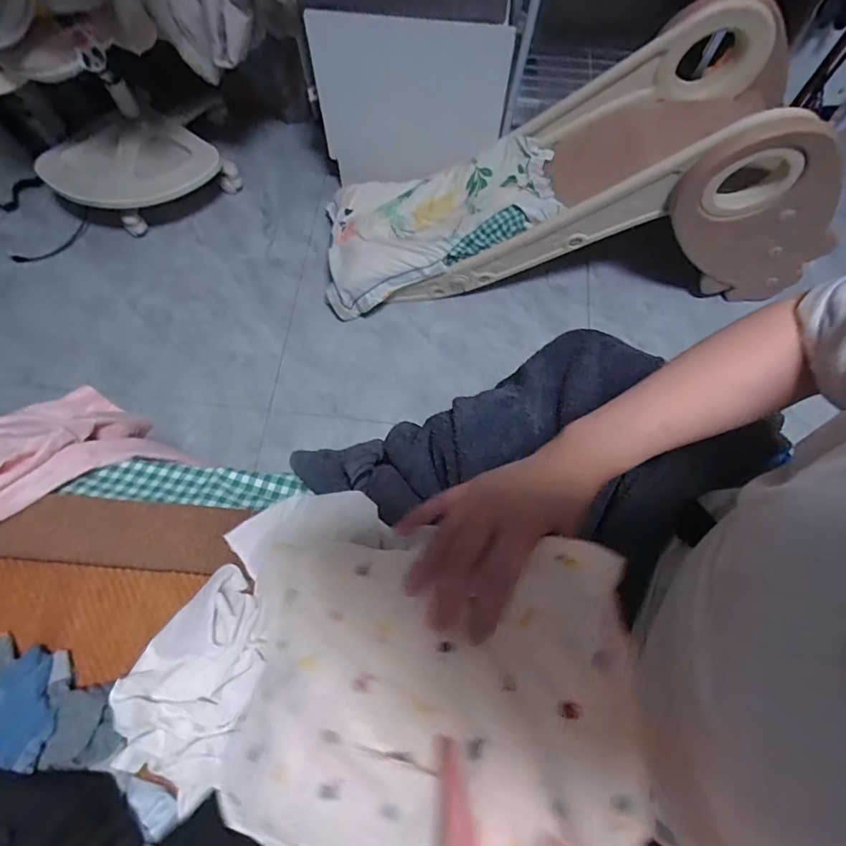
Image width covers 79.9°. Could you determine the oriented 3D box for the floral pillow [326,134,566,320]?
[{"bbox_3d":[0.030,-0.529,1.302,0.615,0.131,0.349,-14,70,8],"label":"floral pillow"}]

